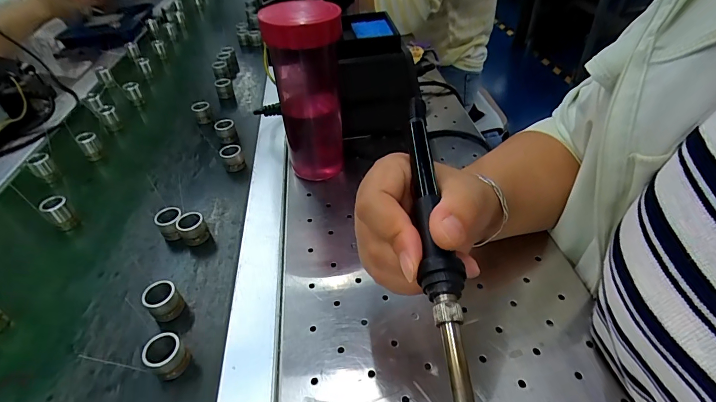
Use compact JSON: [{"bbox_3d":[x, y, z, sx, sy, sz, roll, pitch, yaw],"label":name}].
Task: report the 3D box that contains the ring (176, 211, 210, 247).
[{"bbox_3d":[-0.158,0.028,0.359,0.025,0.026,0.023,-3,42,3],"label":"ring"}]

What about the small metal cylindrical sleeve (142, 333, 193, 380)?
[{"bbox_3d":[-0.135,0.111,0.266,0.023,0.029,0.024,-3,42,3],"label":"small metal cylindrical sleeve"}]

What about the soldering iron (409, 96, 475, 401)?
[{"bbox_3d":[0.038,0.025,0.179,0.015,0.014,0.158,-3,52,2],"label":"soldering iron"}]

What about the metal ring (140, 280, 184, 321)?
[{"bbox_3d":[-0.154,0.082,0.300,0.024,0.027,0.026,-3,42,3],"label":"metal ring"}]

